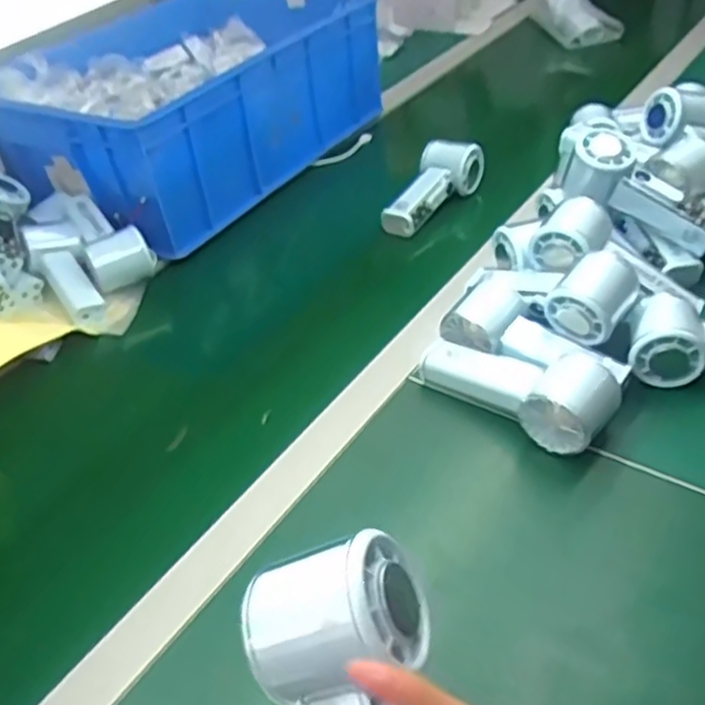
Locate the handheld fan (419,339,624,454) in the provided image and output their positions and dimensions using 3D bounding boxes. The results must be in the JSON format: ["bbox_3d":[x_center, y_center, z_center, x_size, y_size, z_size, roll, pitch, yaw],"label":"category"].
[{"bbox_3d":[0.127,0.025,0.572,0.156,0.049,0.062,20,46,38],"label":"handheld fan"}]

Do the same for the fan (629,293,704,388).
[{"bbox_3d":[0.300,-0.009,0.588,0.156,0.055,0.065,-1,40,9],"label":"fan"}]

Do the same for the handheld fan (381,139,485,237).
[{"bbox_3d":[0.095,-0.194,0.839,0.055,0.055,0.149,18,46,28],"label":"handheld fan"}]

